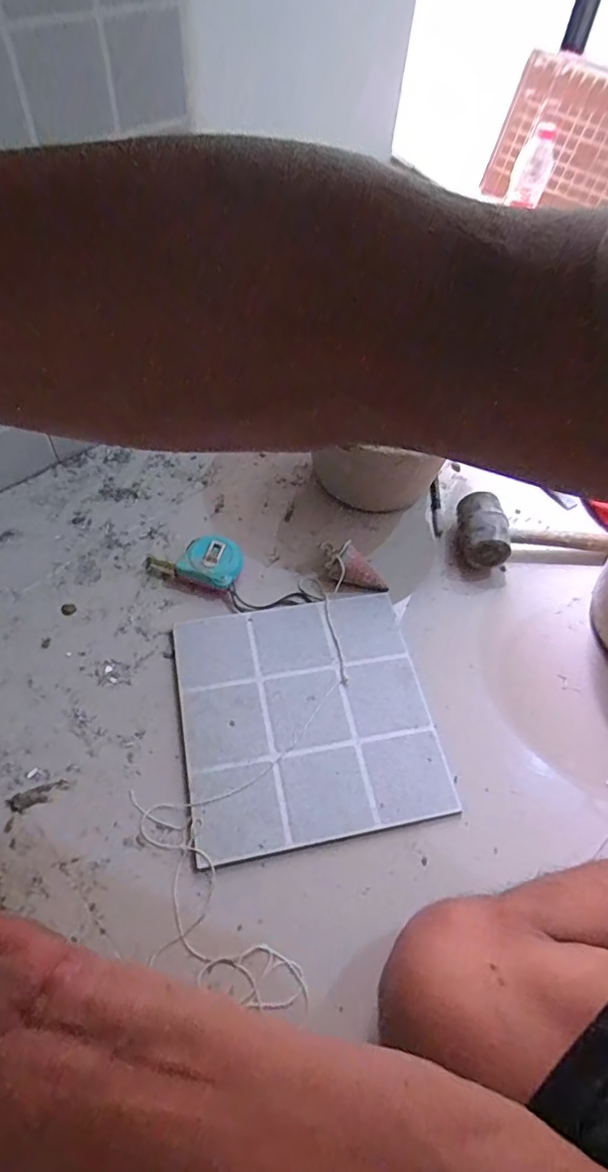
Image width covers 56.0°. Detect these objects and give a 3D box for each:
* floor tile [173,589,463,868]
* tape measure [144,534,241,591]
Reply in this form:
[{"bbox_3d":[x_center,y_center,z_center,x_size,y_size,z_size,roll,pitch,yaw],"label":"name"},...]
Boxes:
[{"bbox_3d":[0.001,0.129,0.596,0.247,0.011,0.251,-8,58,-10],"label":"floor tile"},{"bbox_3d":[-0.128,-0.032,0.674,0.106,0.034,0.057,15,57,6],"label":"tape measure"}]

